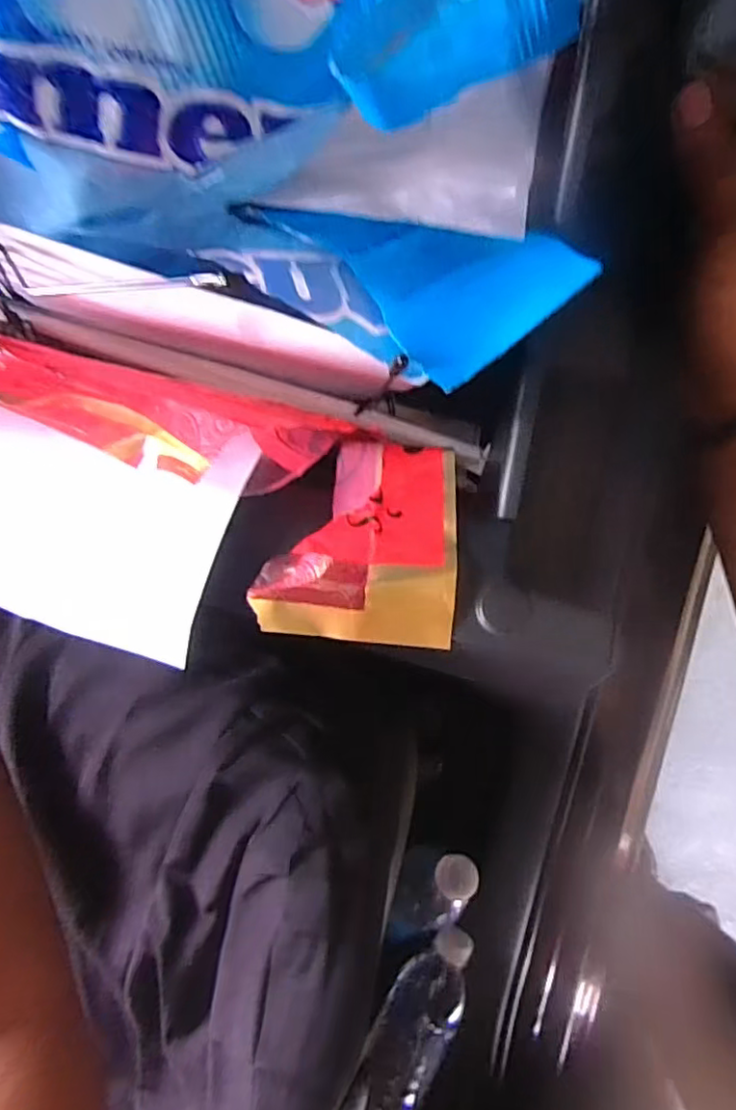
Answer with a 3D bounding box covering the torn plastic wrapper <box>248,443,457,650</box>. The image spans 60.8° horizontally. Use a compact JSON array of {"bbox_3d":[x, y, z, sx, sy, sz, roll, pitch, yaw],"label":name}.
[{"bbox_3d":[-0.001,-0.007,0.204,0.059,0.011,0.070,4,63,3],"label":"torn plastic wrapper"}]

